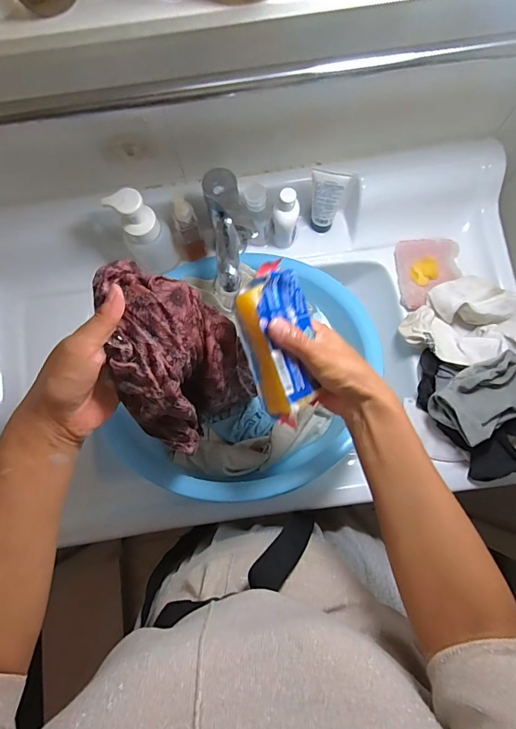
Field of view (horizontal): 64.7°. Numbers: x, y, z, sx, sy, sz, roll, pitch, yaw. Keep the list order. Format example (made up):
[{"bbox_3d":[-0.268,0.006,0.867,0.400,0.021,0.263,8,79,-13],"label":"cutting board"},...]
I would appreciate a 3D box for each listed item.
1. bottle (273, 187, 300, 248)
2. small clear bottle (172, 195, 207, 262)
[{"bbox_3d":[0.040,-0.209,0.603,0.036,0.120,0.034,5,80,2],"label":"bottle"},{"bbox_3d":[-0.098,-0.191,0.581,0.033,0.127,0.030,-20,80,-3],"label":"small clear bottle"}]

